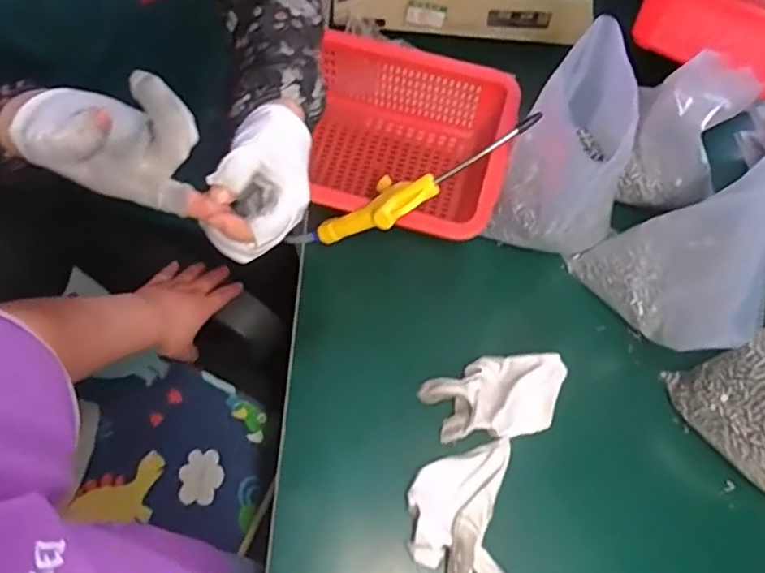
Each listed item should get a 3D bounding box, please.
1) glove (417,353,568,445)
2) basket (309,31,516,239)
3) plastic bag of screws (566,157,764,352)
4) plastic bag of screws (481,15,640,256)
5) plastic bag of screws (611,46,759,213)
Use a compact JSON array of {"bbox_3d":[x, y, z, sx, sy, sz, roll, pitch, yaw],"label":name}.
[{"bbox_3d":[0.106,0.100,0.587,0.133,0.033,0.073,-6,64,-3],"label":"glove"},{"bbox_3d":[0.018,-0.139,0.668,0.218,0.103,0.200,13,65,6],"label":"basket"},{"bbox_3d":[0.288,-0.024,0.569,0.120,0.184,0.161,-24,67,-11],"label":"plastic bag of screws"},{"bbox_3d":[0.186,-0.133,0.611,0.119,0.090,0.223,20,105,9],"label":"plastic bag of screws"},{"bbox_3d":[0.301,-0.143,0.623,0.099,0.148,0.064,9,65,4],"label":"plastic bag of screws"}]

